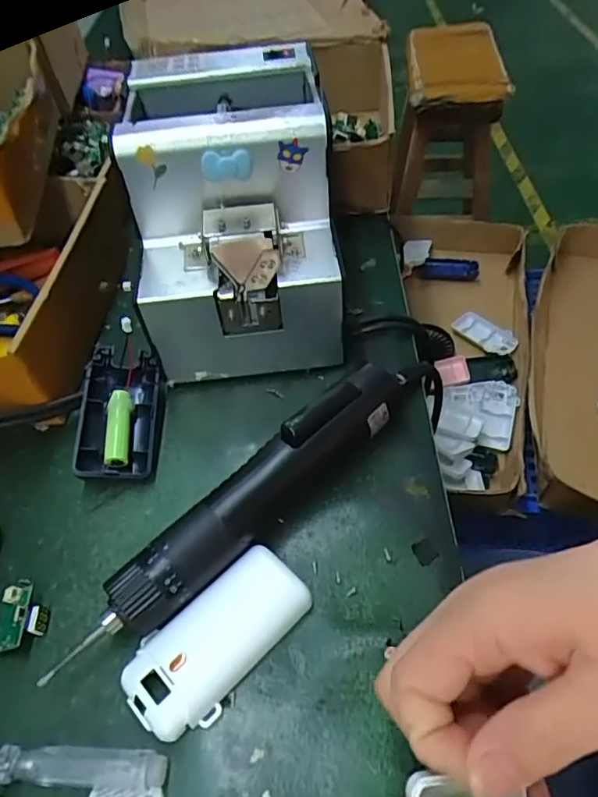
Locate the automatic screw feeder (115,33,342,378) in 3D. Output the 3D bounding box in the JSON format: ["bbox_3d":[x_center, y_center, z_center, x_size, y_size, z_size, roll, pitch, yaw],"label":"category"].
[{"bbox_3d":[-0.040,-0.118,0.372,0.119,0.150,0.165,-6,51,1],"label":"automatic screw feeder"}]

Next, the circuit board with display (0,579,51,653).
[{"bbox_3d":[-0.142,0.110,0.284,0.024,0.016,0.037,-3,51,3],"label":"circuit board with display"}]

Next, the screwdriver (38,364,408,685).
[{"bbox_3d":[-0.027,0.055,0.297,0.226,0.045,0.033,-37,57,-22],"label":"screwdriver"}]

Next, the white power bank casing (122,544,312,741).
[{"bbox_3d":[-0.039,0.116,0.269,0.092,0.016,0.044,-37,57,-22],"label":"white power bank casing"}]

